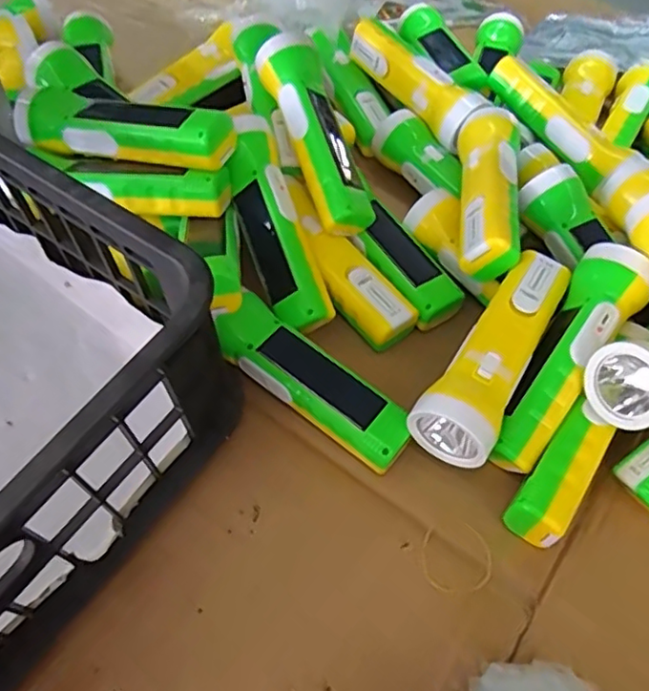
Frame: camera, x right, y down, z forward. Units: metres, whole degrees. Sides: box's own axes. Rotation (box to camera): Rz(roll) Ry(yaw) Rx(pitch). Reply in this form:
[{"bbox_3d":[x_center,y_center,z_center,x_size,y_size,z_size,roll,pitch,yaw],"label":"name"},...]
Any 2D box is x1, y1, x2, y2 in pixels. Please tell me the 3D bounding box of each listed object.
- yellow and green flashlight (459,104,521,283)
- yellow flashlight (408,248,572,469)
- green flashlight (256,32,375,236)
[{"bbox_3d":[0.132,-0.124,0.485,0.046,0.051,0.172,9,55,3],"label":"yellow and green flashlight"},{"bbox_3d":[0.117,0.009,0.410,0.049,0.048,0.164,32,66,12],"label":"yellow flashlight"},{"bbox_3d":[-0.005,-0.171,0.485,0.051,0.049,0.171,-18,79,-15],"label":"green flashlight"}]

